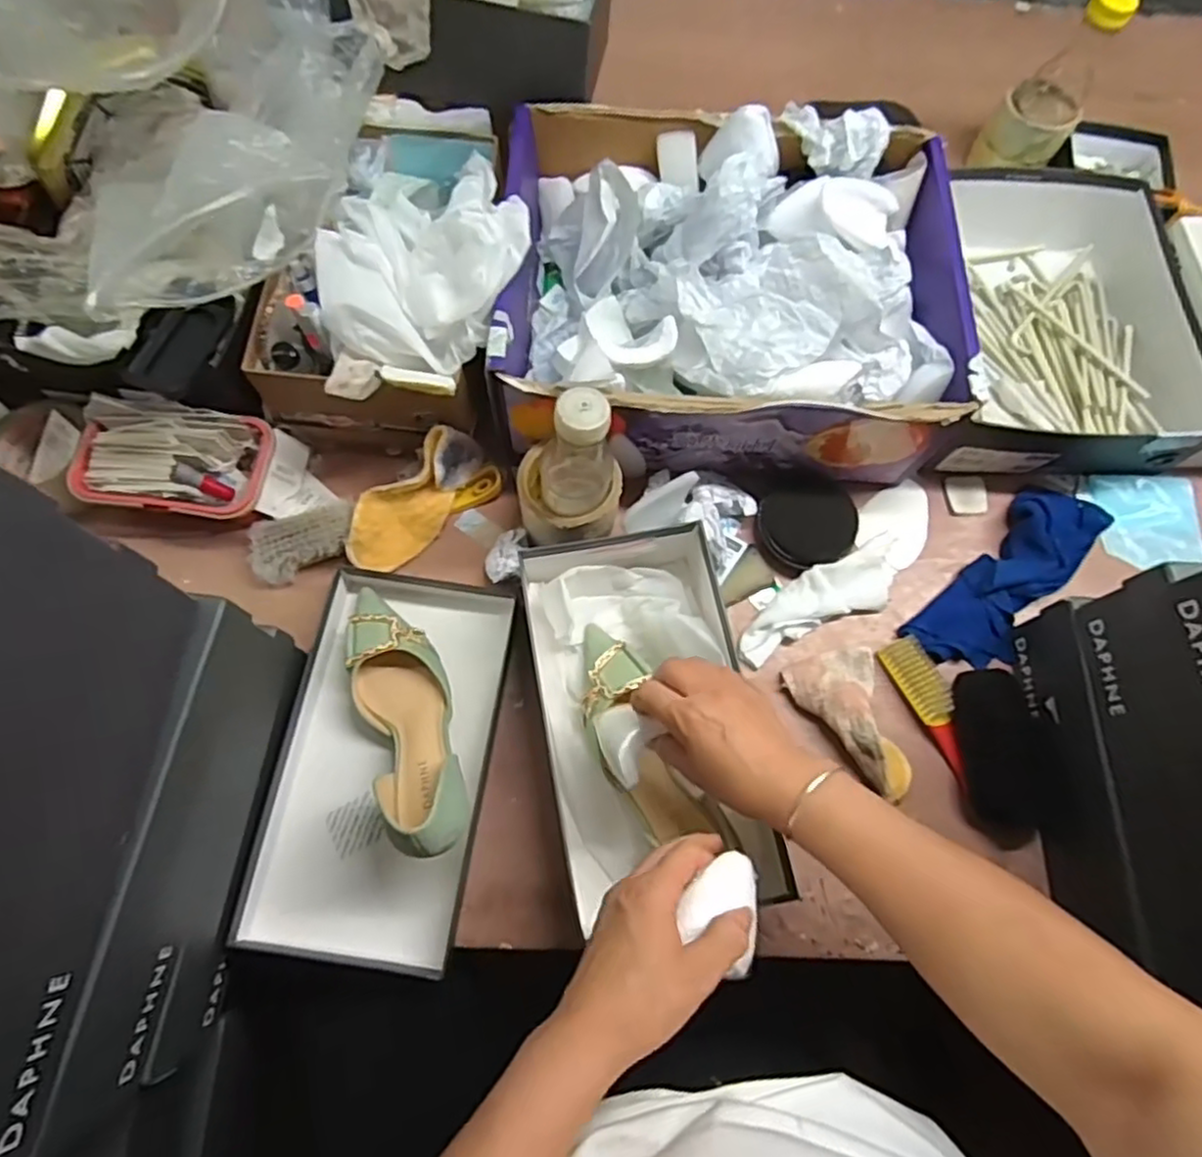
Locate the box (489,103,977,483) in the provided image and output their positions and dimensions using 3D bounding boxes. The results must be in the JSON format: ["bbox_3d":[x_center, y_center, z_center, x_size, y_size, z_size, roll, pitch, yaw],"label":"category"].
[{"bbox_3d":[0.113,-0.276,0.660,0.398,0.161,0.326,2,71,-2],"label":"box"}]

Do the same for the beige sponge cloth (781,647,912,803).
[{"bbox_3d":[0.218,0.126,0.606,0.077,0.033,0.129,-11,72,-6],"label":"beige sponge cloth"}]

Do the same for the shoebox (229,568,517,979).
[{"bbox_3d":[-0.175,0.138,0.555,0.162,0.117,0.309,8,71,0],"label":"shoebox"}]

